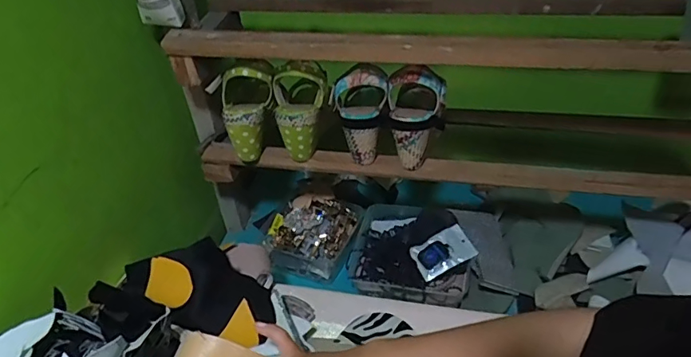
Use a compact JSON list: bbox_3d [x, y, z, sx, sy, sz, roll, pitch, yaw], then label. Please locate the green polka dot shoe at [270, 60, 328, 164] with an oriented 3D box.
[{"bbox_3d":[-0.073,-0.100,0.731,0.075,0.151,0.069,3,16,-1],"label":"green polka dot shoe"}]

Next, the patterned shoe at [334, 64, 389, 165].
[{"bbox_3d":[0.022,-0.090,0.712,0.081,0.146,0.071,0,14,4],"label":"patterned shoe"}]

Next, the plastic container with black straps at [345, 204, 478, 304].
[{"bbox_3d":[0.118,0.134,0.871,0.220,0.070,0.201,-4,37,20],"label":"plastic container with black straps"}]

